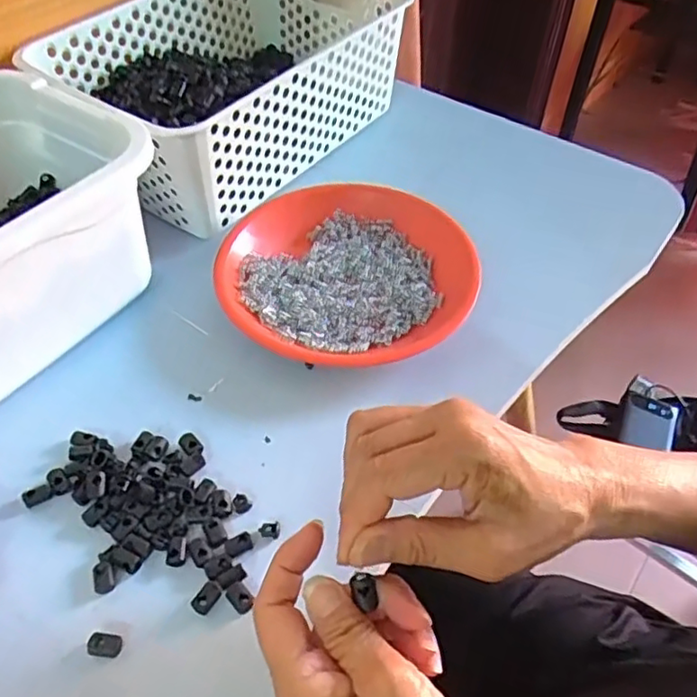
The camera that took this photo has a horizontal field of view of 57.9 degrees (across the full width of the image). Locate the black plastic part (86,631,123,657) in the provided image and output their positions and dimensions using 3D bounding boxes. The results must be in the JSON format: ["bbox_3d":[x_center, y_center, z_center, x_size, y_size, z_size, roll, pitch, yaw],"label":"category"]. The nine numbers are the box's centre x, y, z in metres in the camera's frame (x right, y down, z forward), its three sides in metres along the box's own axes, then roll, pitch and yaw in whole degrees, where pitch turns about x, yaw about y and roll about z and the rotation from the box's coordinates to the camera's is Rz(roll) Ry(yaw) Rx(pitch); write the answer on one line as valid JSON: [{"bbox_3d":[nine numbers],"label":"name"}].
[{"bbox_3d":[-0.123,0.149,0.317,0.016,0.004,0.011,3,52,6],"label":"black plastic part"}]

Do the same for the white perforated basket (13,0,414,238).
[{"bbox_3d":[-0.108,-0.251,0.590,0.206,0.110,0.310,33,57,24],"label":"white perforated basket"}]

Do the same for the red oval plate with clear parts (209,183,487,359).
[{"bbox_3d":[-0.003,-0.062,0.489,0.190,0.025,0.176,-30,56,-20],"label":"red oval plate with clear parts"}]

